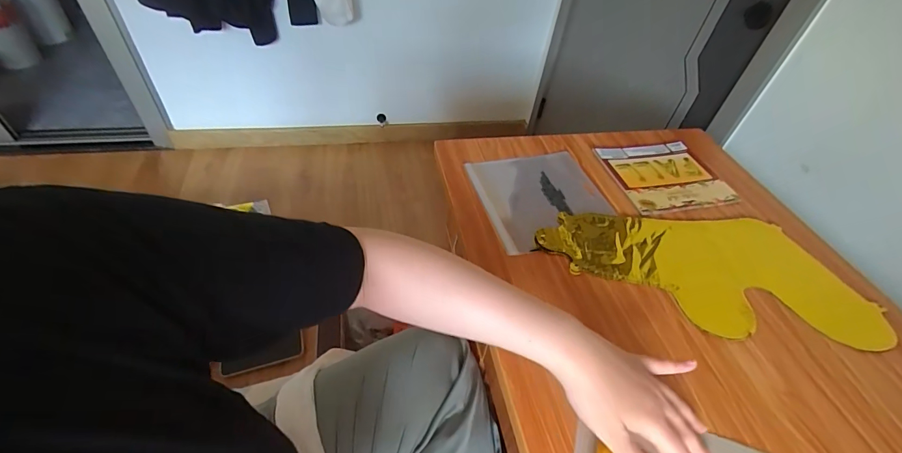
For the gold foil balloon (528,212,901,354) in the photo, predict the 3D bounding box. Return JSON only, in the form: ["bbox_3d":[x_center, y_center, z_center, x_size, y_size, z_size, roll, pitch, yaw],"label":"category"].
[{"bbox_3d":[0.331,0.054,0.533,0.406,0.017,0.192,5,46,-1],"label":"gold foil balloon"}]

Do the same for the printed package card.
[{"bbox_3d":[0.369,-0.089,0.681,0.185,0.005,0.163,-7,49,-11],"label":"printed package card"}]

